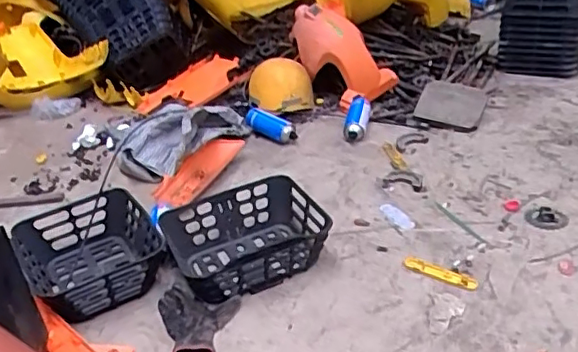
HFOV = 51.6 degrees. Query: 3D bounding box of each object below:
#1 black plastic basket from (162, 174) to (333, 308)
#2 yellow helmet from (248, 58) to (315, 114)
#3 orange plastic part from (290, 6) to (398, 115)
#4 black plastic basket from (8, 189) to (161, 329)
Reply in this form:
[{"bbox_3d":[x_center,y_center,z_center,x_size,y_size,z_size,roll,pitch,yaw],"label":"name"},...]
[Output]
[{"bbox_3d":[-0.087,0.140,1.291,0.305,0.129,0.292,-18,32,-20],"label":"black plastic basket"},{"bbox_3d":[-0.028,-0.269,1.814,0.193,0.128,0.145,-7,30,-1],"label":"yellow helmet"},{"bbox_3d":[0.159,-0.358,1.800,0.307,0.301,0.166,0,30,10],"label":"orange plastic part"},{"bbox_3d":[-0.428,0.165,1.283,0.265,0.116,0.307,-23,34,-27],"label":"black plastic basket"}]

